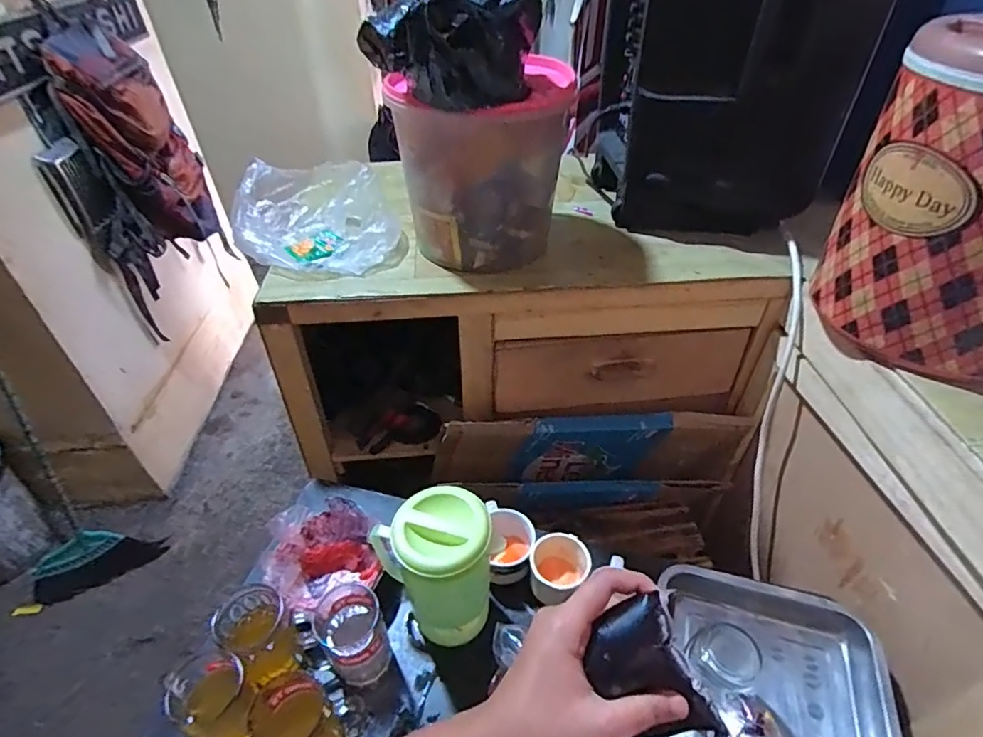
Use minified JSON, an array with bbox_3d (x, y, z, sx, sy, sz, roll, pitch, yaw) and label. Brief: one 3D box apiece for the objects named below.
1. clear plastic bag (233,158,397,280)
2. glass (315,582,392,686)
[{"bbox_3d":[-0.285,-0.244,0.845,0.225,0.096,0.264,-20,44,-18],"label":"clear plastic bag"},{"bbox_3d":[-0.157,0.316,0.628,0.067,0.118,0.074,-26,47,-24],"label":"glass"}]

